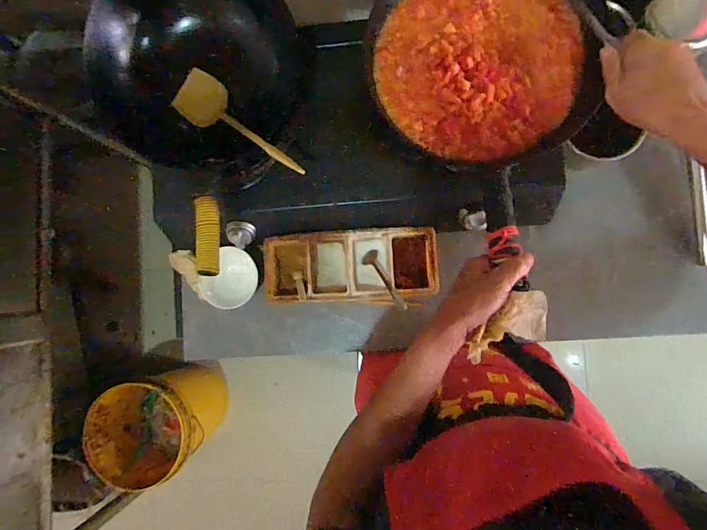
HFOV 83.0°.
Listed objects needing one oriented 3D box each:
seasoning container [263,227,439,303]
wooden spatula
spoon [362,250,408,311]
[{"bbox_3d":[-0.005,0.004,0.733,0.307,0.058,0.129,-3,86,5],"label":"seasoning container"},{"bbox_3d":[-0.176,-0.218,0.629,0.267,0.051,0.080,37,90,6],"label":"wooden spatula"},{"bbox_3d":[0.053,0.022,0.708,0.033,0.028,0.152,-34,47,2],"label":"spoon"}]

